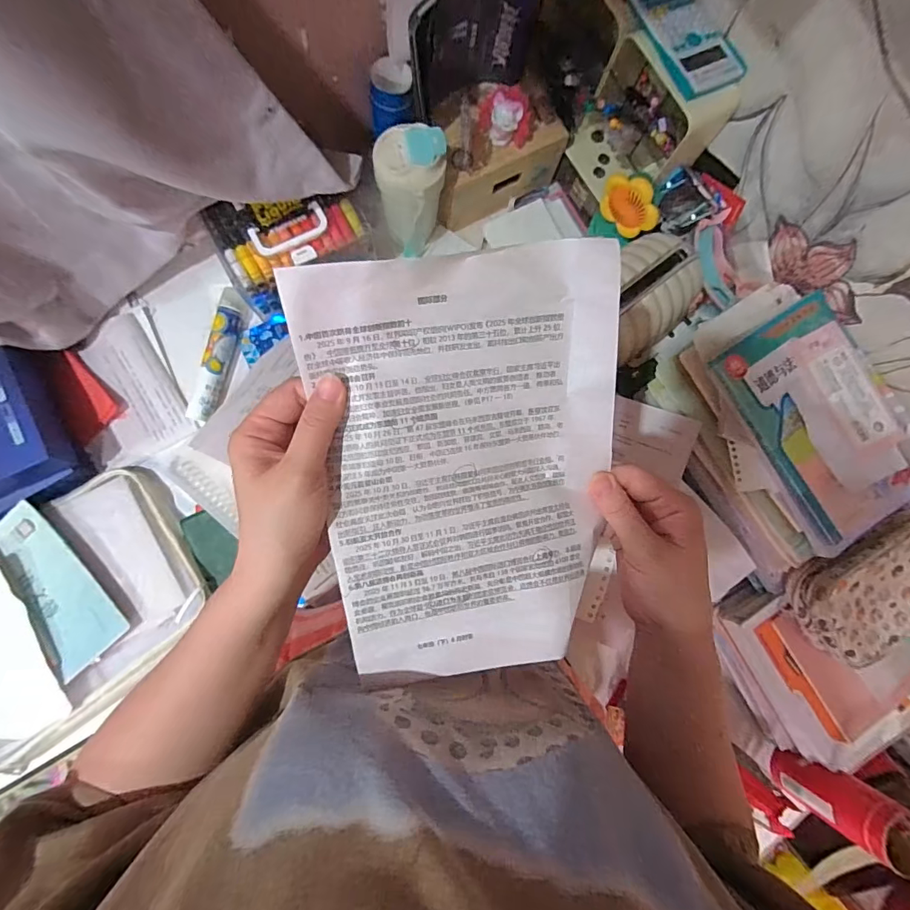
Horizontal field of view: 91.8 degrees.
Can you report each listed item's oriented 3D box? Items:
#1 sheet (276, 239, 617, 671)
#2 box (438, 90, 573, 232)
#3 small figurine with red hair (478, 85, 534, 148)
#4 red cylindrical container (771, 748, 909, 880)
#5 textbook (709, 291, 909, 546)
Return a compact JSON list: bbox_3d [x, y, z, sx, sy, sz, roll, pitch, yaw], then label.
[{"bbox_3d":[0.012,0.013,0.276,0.180,0.034,0.252,-9,100,-8],"label":"sheet"},{"bbox_3d":[0.054,-0.435,0.644,0.198,0.107,0.098,-28,86,-8],"label":"box"},{"bbox_3d":[0.069,-0.449,0.583,0.075,0.063,0.038,19,81,-3],"label":"small figurine with red hair"},{"bbox_3d":[0.472,0.421,0.535,0.048,0.151,0.062,30,81,-1],"label":"red cylindrical container"},{"bbox_3d":[0.454,-0.043,0.536,0.186,0.017,0.272,-30,87,-9],"label":"textbook"}]

